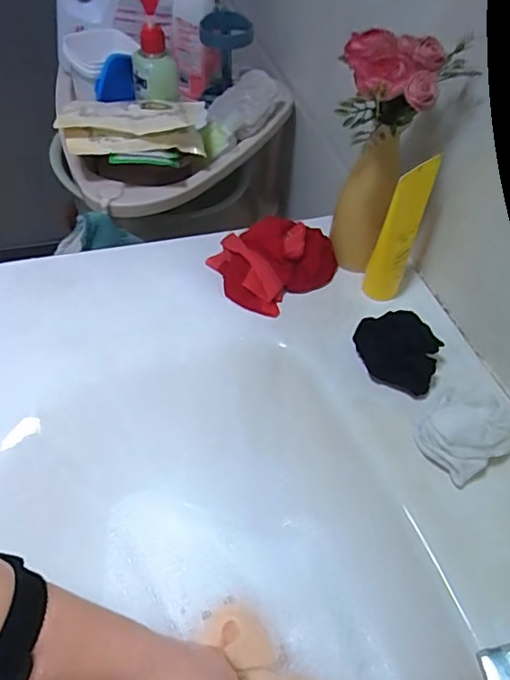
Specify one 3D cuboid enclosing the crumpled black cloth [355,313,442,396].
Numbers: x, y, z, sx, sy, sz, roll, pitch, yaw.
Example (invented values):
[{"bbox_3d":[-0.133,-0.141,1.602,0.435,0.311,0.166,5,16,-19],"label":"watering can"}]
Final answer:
[{"bbox_3d":[0.134,0.008,0.503,0.078,0.042,0.064,17,52,8],"label":"crumpled black cloth"}]

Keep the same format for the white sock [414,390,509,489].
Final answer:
[{"bbox_3d":[0.184,0.075,0.450,0.081,0.061,0.068,-31,60,-27],"label":"white sock"}]

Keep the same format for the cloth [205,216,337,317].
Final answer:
[{"bbox_3d":[0.025,-0.084,0.565,0.125,0.059,0.095,-21,56,-21],"label":"cloth"}]

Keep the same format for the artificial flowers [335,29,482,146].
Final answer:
[{"bbox_3d":[0.117,-0.206,0.432,0.111,0.070,0.070,17,52,8],"label":"artificial flowers"}]

